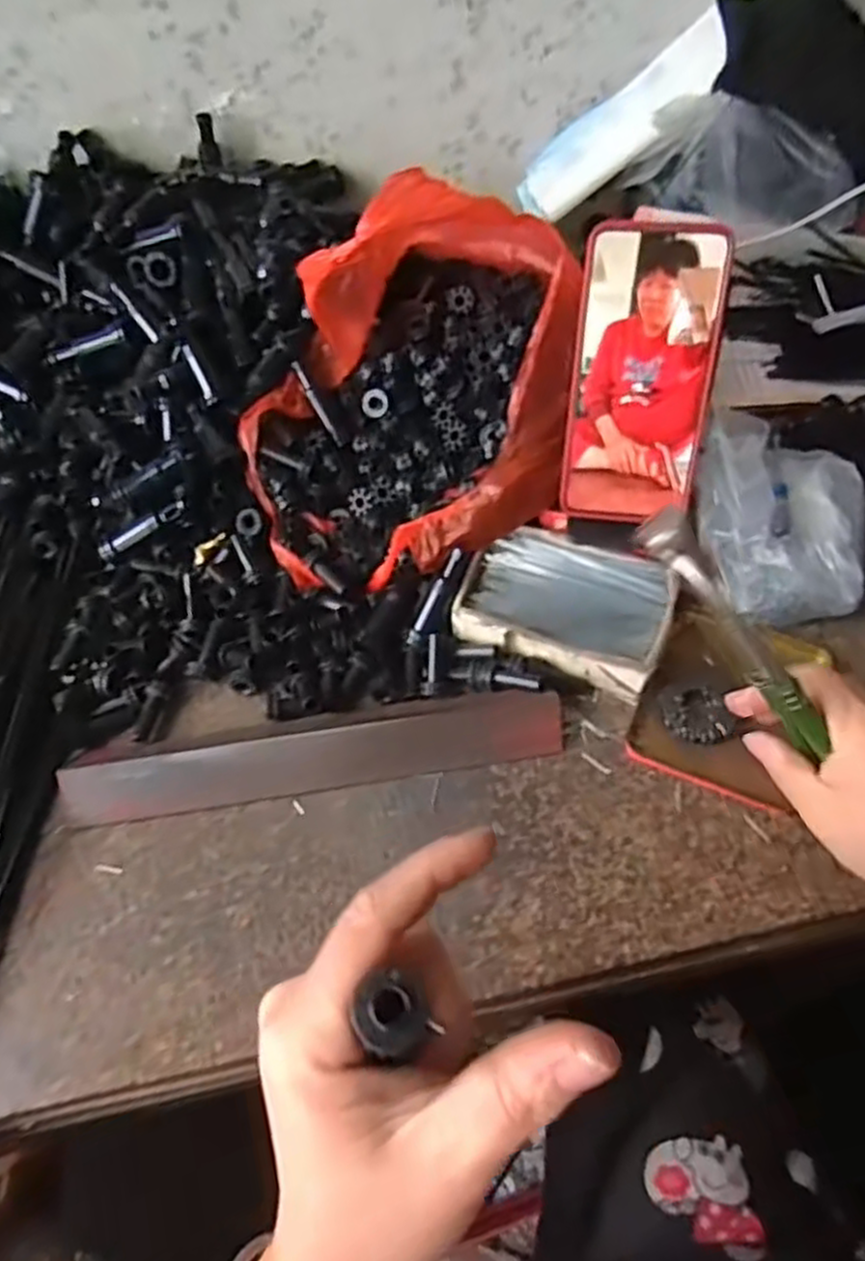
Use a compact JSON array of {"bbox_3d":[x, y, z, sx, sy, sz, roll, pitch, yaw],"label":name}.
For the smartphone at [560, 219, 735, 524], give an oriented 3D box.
[{"bbox_3d":[0.121,-0.143,0.436,0.078,0.161,0.008,5,25,5],"label":"smartphone"}]

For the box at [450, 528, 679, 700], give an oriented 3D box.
[{"bbox_3d":[0.083,-0.016,0.481,0.128,0.034,0.086,17,58,12],"label":"box"}]

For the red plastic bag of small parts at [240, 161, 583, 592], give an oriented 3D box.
[{"bbox_3d":[-0.024,-0.185,0.495,0.213,0.172,0.259,-5,56,-2],"label":"red plastic bag of small parts"}]

